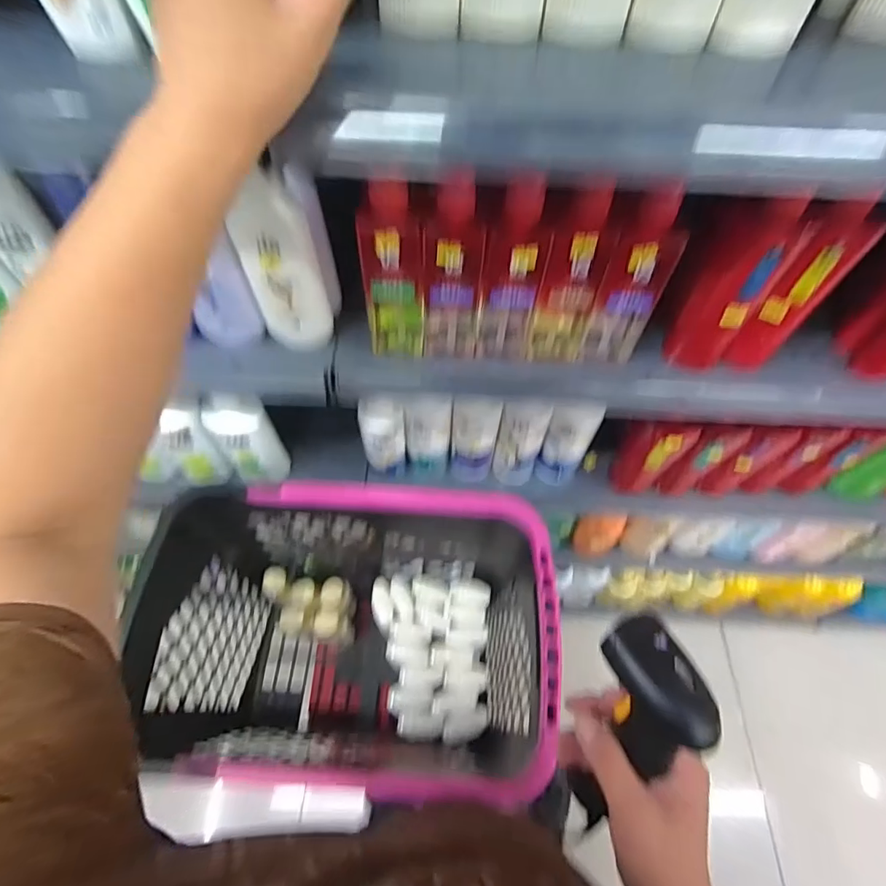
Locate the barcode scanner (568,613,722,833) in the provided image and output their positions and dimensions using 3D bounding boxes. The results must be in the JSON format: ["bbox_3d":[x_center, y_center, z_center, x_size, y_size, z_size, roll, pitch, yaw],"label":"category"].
[{"bbox_3d":[0.143,0.222,0.376,0.073,0.183,0.059,11,19,5],"label":"barcode scanner"}]

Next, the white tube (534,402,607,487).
[{"bbox_3d":[0.200,0.008,0.820,0.075,0.195,0.039,8,60,3],"label":"white tube"}]

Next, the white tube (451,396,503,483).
[{"bbox_3d":[0.050,0.003,0.819,0.072,0.195,0.051,6,60,2],"label":"white tube"}]

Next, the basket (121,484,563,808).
[{"bbox_3d":[-0.134,0.331,0.873,0.551,0.463,0.389,3,60,0],"label":"basket"}]

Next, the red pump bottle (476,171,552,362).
[{"bbox_3d":[0.073,-0.163,0.529,0.059,0.230,0.048,9,61,4],"label":"red pump bottle"}]

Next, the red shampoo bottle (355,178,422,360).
[{"bbox_3d":[-0.053,-0.164,0.532,0.057,0.219,0.046,-8,61,-6],"label":"red shampoo bottle"}]

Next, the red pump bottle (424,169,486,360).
[{"bbox_3d":[0.009,-0.165,0.525,0.058,0.215,0.039,-2,60,-2],"label":"red pump bottle"}]

